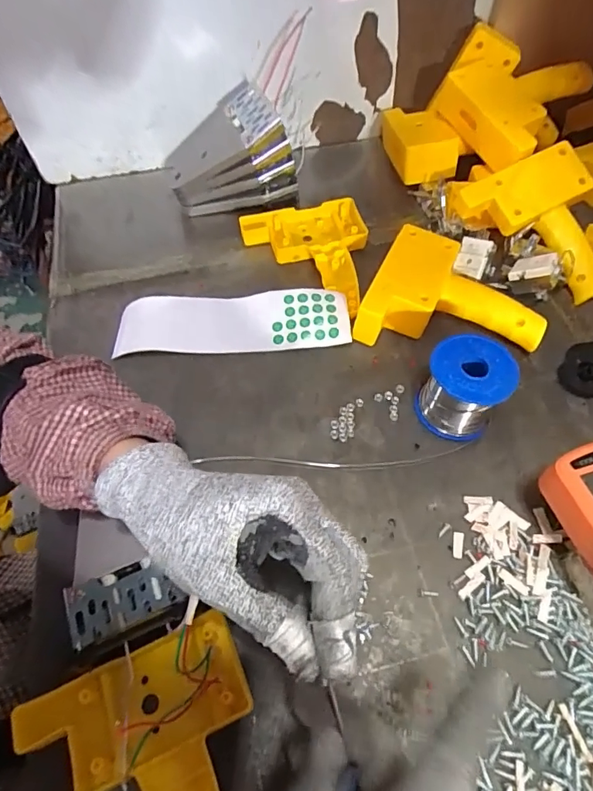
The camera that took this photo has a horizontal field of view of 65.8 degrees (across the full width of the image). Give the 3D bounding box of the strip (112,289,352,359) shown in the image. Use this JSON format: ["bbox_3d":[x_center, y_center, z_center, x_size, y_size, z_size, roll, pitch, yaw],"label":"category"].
[{"bbox_3d":[-0.061,-0.069,0.437,0.217,0.007,0.059,-2,75,4],"label":"strip"}]

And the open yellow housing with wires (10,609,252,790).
[{"bbox_3d":[-0.074,0.217,0.246,0.120,0.030,0.152,-24,61,-12],"label":"open yellow housing with wires"}]

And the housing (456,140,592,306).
[{"bbox_3d":[0.260,-0.186,0.464,0.164,0.023,0.109,43,90,5],"label":"housing"}]

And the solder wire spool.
[{"bbox_3d":[0.133,-0.006,0.366,0.060,0.063,0.056,-1,59,1],"label":"solder wire spool"}]

